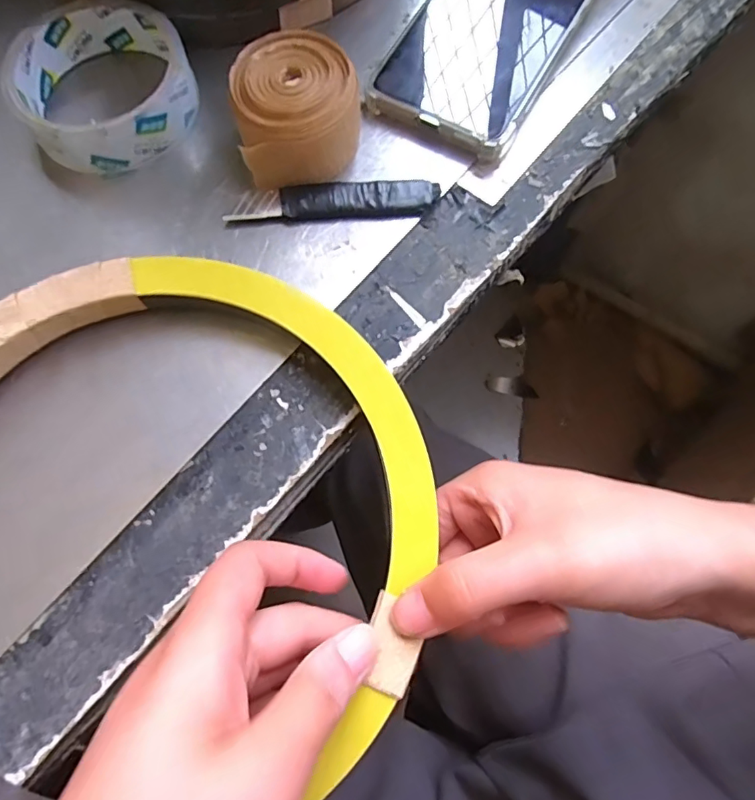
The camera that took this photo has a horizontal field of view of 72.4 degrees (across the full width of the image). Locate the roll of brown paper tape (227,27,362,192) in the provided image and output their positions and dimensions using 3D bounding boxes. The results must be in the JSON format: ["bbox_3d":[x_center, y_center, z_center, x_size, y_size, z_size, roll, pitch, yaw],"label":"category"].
[{"bbox_3d":[-0.038,-0.138,0.248,0.057,0.036,0.057,0,73,1],"label":"roll of brown paper tape"}]

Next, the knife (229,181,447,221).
[{"bbox_3d":[-0.021,-0.097,0.252,0.101,0.006,0.018,-3,73,0],"label":"knife"}]

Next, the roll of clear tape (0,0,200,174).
[{"bbox_3d":[-0.139,-0.161,0.264,0.085,0.026,0.084,0,73,1],"label":"roll of clear tape"}]

